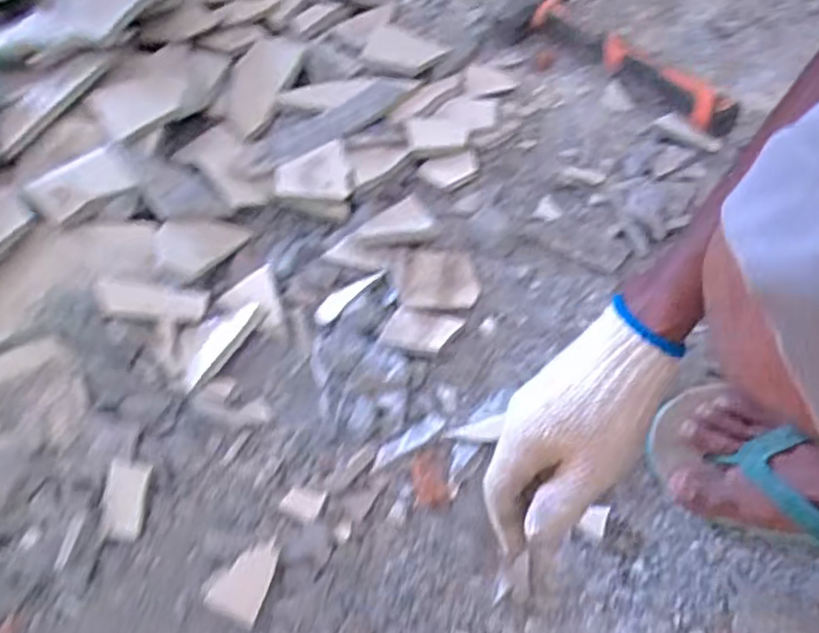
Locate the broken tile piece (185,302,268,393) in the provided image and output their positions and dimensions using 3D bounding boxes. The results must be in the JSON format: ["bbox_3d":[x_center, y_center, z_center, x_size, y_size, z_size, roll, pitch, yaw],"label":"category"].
[{"bbox_3d":[-0.169,0.023,0.622,0.030,0.008,0.095,32,74,20],"label":"broken tile piece"}]

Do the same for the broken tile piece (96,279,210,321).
[{"bbox_3d":[-0.227,-0.014,0.615,0.090,0.006,0.027,7,80,-15],"label":"broken tile piece"}]

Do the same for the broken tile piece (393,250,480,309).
[{"bbox_3d":[0.025,-0.036,0.637,0.073,0.007,0.056,-1,66,8],"label":"broken tile piece"}]

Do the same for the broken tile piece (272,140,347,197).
[{"bbox_3d":[-0.096,-0.138,0.670,0.069,0.007,0.063,-12,65,2],"label":"broken tile piece"}]

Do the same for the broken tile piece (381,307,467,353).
[{"bbox_3d":[0.011,0.011,0.617,0.065,0.007,0.040,9,68,12],"label":"broken tile piece"}]

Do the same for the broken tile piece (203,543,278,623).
[{"bbox_3d":[-0.126,0.197,0.523,0.042,0.011,0.058,21,90,5],"label":"broken tile piece"}]

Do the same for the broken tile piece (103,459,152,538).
[{"bbox_3d":[-0.232,0.149,0.569,0.033,0.009,0.059,0,66,8],"label":"broken tile piece"}]

